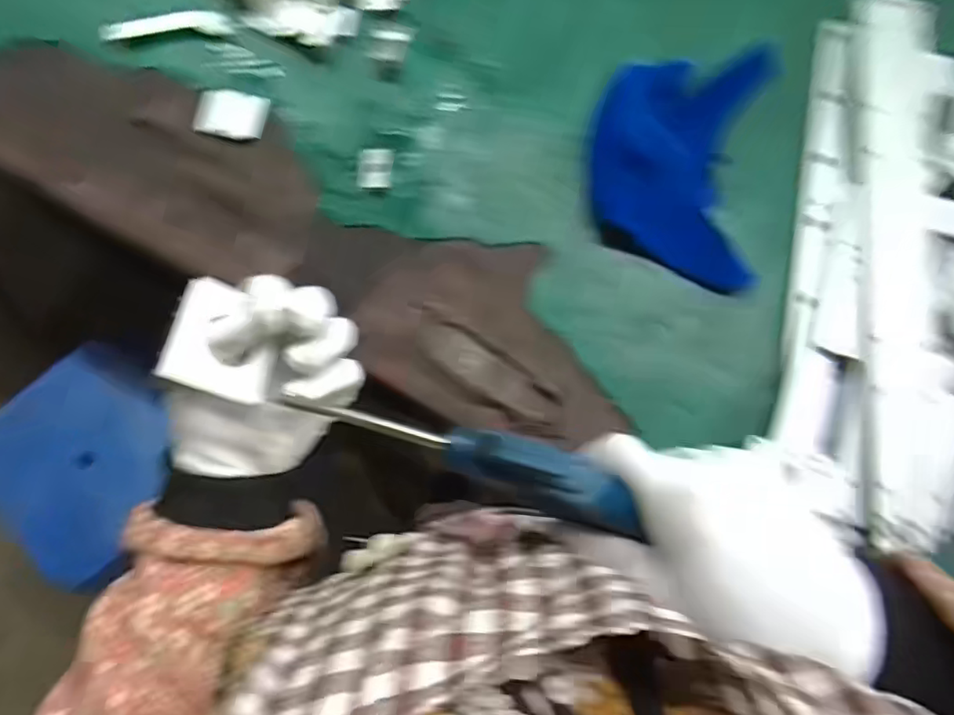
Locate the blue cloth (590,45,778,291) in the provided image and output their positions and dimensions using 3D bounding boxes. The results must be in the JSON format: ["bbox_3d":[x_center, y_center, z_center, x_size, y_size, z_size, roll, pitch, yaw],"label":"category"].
[{"bbox_3d":[0.175,-0.167,0.533,0.141,0.033,0.192,4,85,0],"label":"blue cloth"}]

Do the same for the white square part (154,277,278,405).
[{"bbox_3d":[-0.134,-0.010,0.329,0.055,0.005,0.061,24,60,-34],"label":"white square part"}]

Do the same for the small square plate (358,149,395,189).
[{"bbox_3d":[-0.091,-0.171,0.554,0.029,0.010,0.038,6,85,0],"label":"small square plate"}]

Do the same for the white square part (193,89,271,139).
[{"bbox_3d":[-0.223,-0.221,0.555,0.061,0.004,0.043,11,85,1],"label":"white square part"}]

